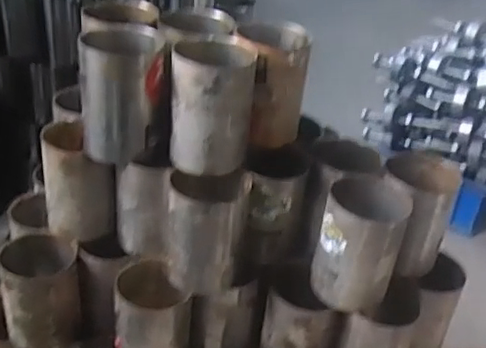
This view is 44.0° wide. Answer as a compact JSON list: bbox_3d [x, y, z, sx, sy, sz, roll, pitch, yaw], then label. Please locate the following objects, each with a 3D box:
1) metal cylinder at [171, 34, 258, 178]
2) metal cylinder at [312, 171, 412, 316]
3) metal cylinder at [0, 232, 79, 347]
[{"bbox_3d":[-0.035,-0.078,0.685,0.091,0.130,0.082,5,33,0],"label":"metal cylinder"},{"bbox_3d":[0.138,0.082,0.704,0.090,0.142,0.094,4,33,-2],"label":"metal cylinder"},{"bbox_3d":[-0.255,0.153,0.769,0.090,0.123,0.087,-4,34,-14],"label":"metal cylinder"}]

